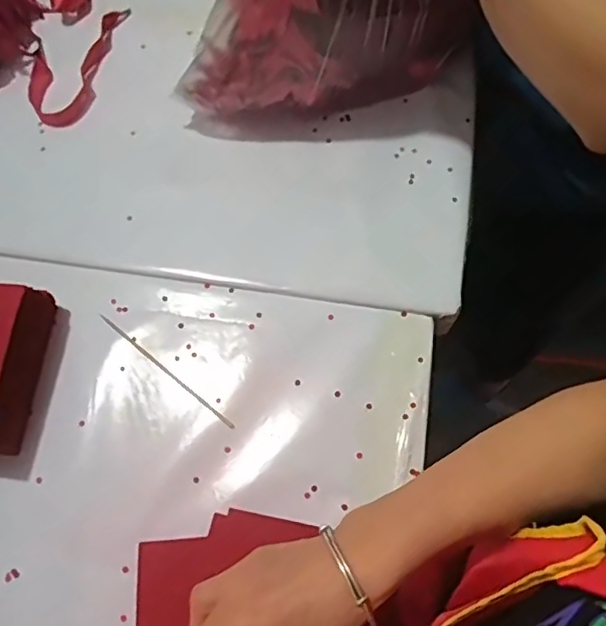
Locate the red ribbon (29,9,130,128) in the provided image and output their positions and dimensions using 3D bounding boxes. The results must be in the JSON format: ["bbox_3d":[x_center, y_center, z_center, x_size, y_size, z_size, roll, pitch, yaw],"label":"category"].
[{"bbox_3d":[-0.258,-0.277,0.624,0.081,0.011,0.164,8,70,5],"label":"red ribbon"}]

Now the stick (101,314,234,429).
[{"bbox_3d":[-0.124,0.050,0.507,0.163,0.004,0.004,37,75,14],"label":"stick"}]

